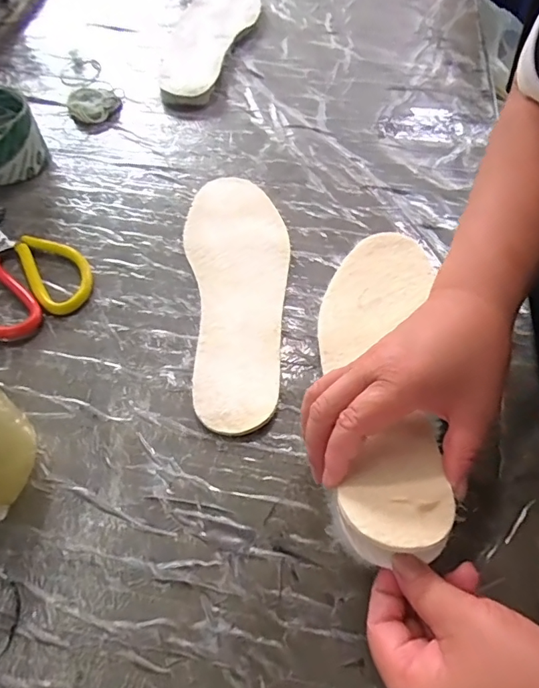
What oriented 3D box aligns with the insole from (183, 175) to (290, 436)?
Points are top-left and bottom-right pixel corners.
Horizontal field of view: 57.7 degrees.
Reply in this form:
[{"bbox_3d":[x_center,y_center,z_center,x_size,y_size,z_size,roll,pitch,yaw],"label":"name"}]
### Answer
[{"bbox_3d":[-0.026,-0.054,0.433,0.088,0.010,0.279,-5,56,-3],"label":"insole"}]

